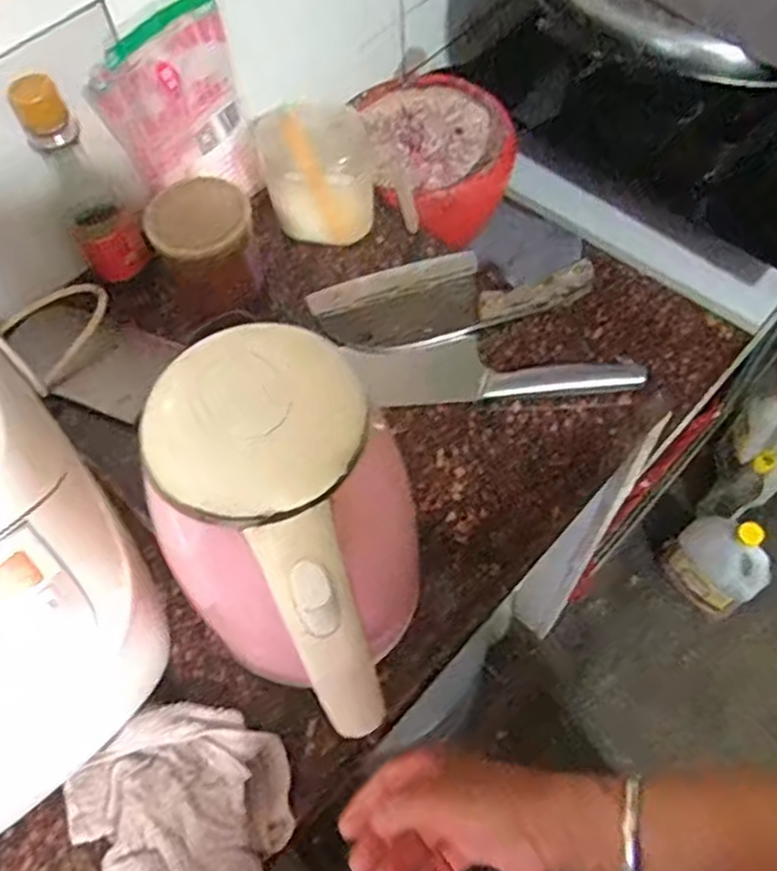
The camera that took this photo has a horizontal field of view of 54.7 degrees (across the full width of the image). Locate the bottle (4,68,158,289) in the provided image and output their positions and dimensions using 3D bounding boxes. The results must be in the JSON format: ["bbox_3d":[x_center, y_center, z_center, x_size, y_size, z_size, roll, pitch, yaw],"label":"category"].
[{"bbox_3d":[-0.251,-0.206,0.612,0.053,0.170,0.059,-30,65,-12],"label":"bottle"}]

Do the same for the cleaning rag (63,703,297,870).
[{"bbox_3d":[-0.123,0.261,0.450,0.136,0.039,0.179,-18,63,-6],"label":"cleaning rag"}]

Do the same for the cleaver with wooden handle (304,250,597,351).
[{"bbox_3d":[0.055,-0.128,0.664,0.235,0.022,0.094,-16,63,-5],"label":"cleaver with wooden handle"}]

